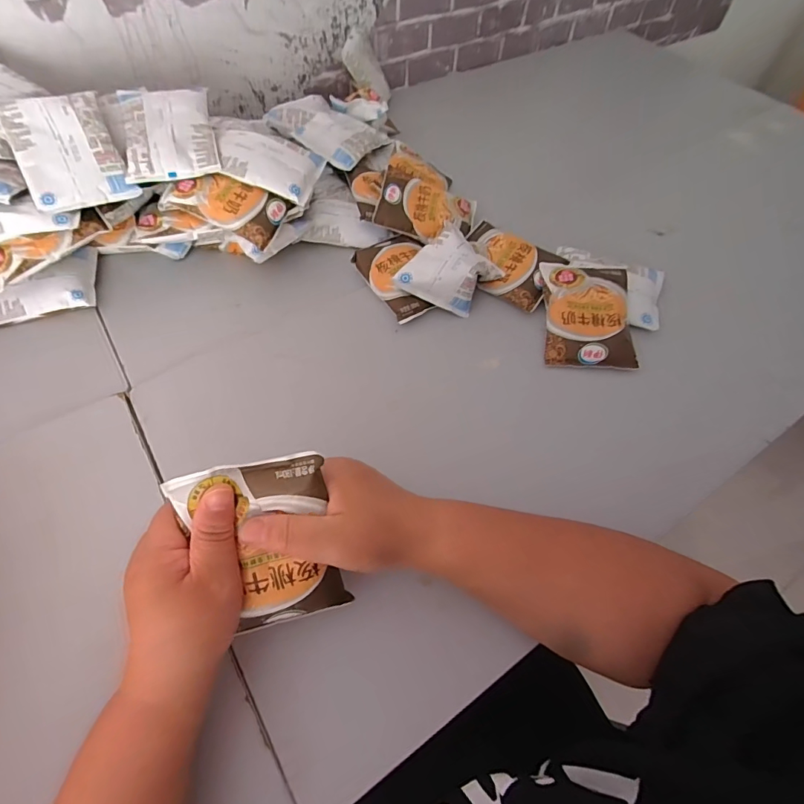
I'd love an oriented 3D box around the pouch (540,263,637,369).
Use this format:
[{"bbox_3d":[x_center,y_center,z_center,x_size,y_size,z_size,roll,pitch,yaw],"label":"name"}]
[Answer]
[{"bbox_3d":[0.208,-0.102,0.491,0.095,0.024,0.131,1,73,5],"label":"pouch"}]

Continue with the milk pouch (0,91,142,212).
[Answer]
[{"bbox_3d":[-0.349,-0.263,0.459,0.091,0.016,0.116,-25,92,-14],"label":"milk pouch"}]

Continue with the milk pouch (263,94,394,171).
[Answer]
[{"bbox_3d":[-0.096,-0.388,0.611,0.141,0.021,0.122,32,62,16],"label":"milk pouch"}]

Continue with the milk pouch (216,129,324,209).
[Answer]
[{"bbox_3d":[-0.155,-0.271,0.503,0.117,0.016,0.082,11,67,-10],"label":"milk pouch"}]

